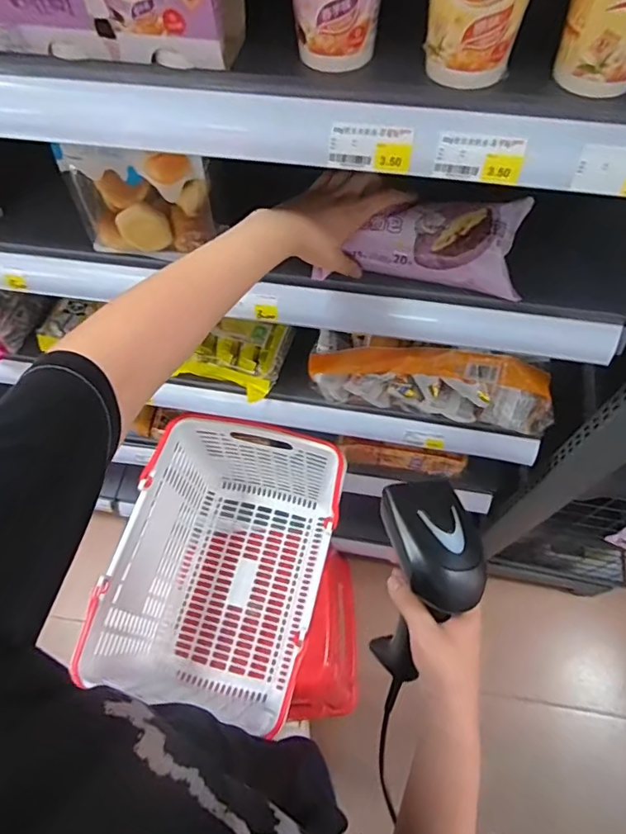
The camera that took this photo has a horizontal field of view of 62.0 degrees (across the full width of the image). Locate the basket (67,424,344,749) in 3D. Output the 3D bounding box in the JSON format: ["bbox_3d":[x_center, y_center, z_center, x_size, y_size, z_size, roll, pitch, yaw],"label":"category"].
[{"bbox_3d":[-0.133,0.245,0.876,0.303,0.232,0.419,12,64,8],"label":"basket"}]

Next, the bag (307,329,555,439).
[{"bbox_3d":[0.160,-0.048,0.710,0.324,0.098,0.084,14,64,10],"label":"bag"}]

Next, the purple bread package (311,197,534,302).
[{"bbox_3d":[0.109,-0.176,0.516,0.194,0.052,0.078,6,63,6],"label":"purple bread package"}]

